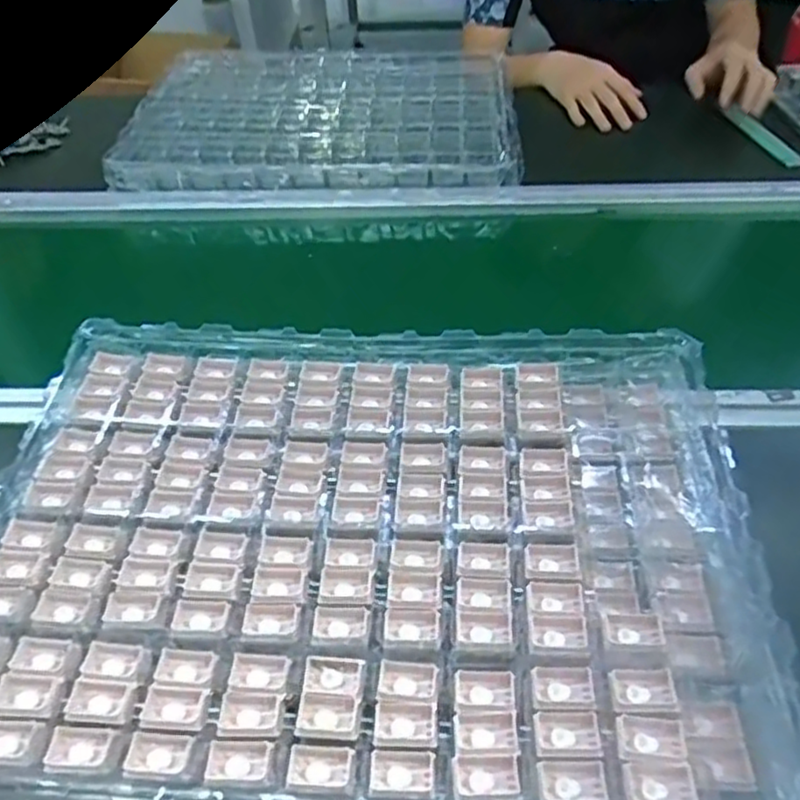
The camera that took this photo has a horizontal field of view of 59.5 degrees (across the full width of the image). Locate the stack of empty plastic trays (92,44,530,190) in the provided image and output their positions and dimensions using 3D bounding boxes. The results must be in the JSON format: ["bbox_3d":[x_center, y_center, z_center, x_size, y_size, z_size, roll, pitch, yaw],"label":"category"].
[{"bbox_3d":[-0.106,-0.401,0.971,0.515,0.042,0.397,0,46,2],"label":"stack of empty plastic trays"}]

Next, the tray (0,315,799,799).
[{"bbox_3d":[-0.033,0.080,0.460,0.491,0.046,0.361,4,45,3],"label":"tray"}]

